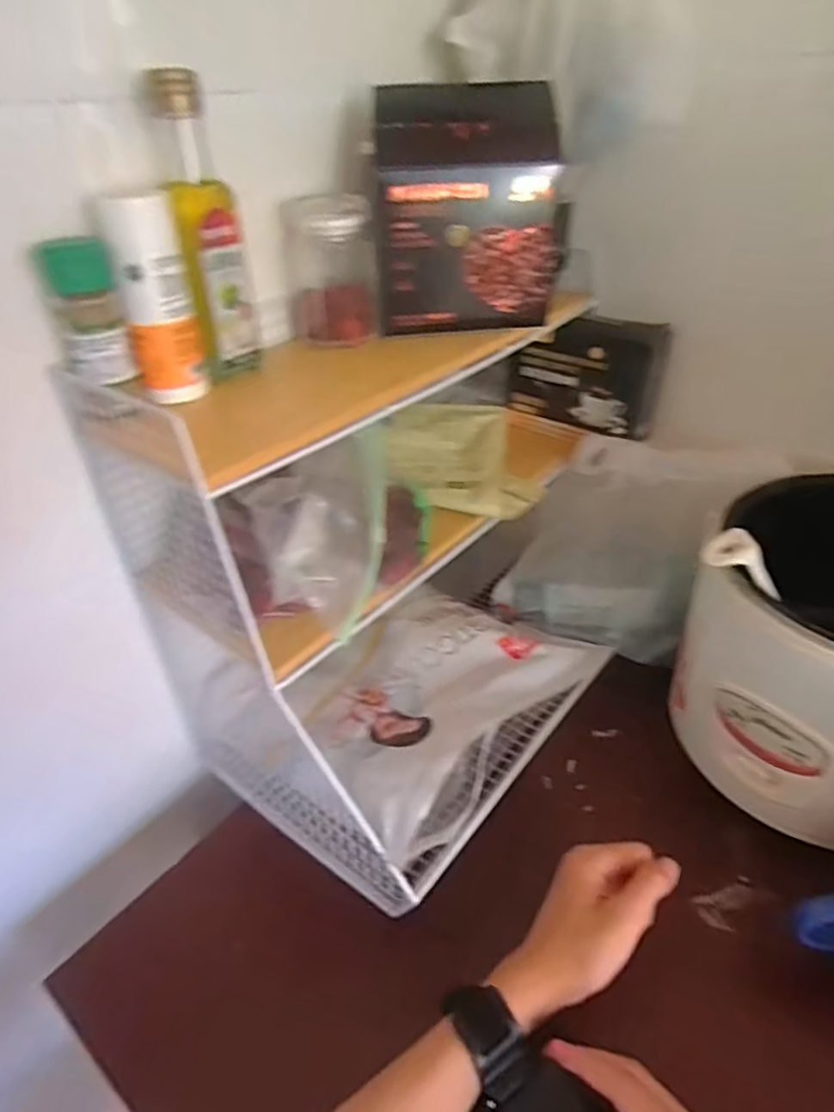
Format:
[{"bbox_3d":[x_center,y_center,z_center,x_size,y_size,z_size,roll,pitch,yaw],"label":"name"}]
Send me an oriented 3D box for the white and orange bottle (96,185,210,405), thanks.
[{"bbox_3d":[-0.172,-0.169,0.439,0.043,0.123,0.040,-11,36,-9],"label":"white and orange bottle"}]

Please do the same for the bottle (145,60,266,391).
[{"bbox_3d":[-0.140,-0.216,0.447,0.040,0.182,0.040,-11,36,-11],"label":"bottle"}]

